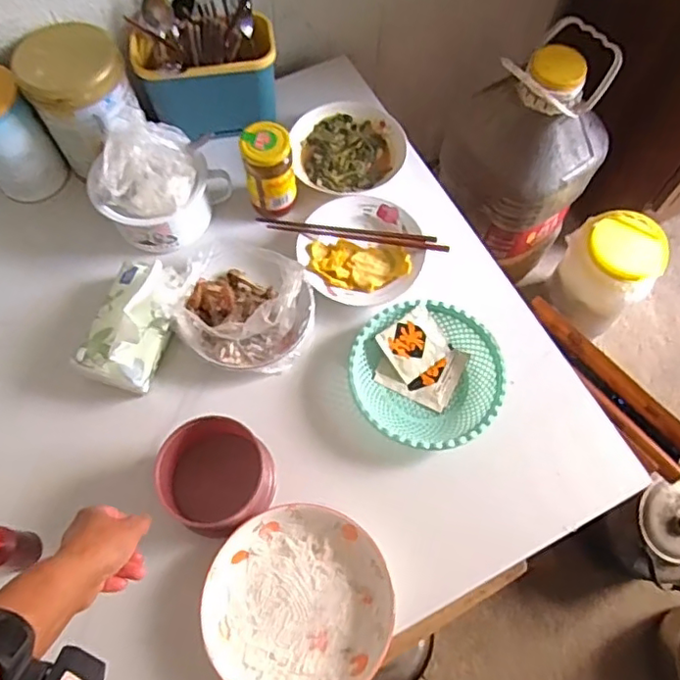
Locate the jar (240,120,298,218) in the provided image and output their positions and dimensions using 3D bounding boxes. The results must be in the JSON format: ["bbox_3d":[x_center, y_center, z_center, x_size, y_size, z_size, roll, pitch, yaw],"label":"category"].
[{"bbox_3d":[-0.094,-0.227,0.784,0.068,0.101,0.063,-9,68,-1],"label":"jar"}]

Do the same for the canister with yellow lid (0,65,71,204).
[{"bbox_3d":[-0.451,-0.274,0.798,0.099,0.170,0.083,-42,72,-13],"label":"canister with yellow lid"}]

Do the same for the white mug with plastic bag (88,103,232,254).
[{"bbox_3d":[-0.247,-0.212,0.781,0.135,0.130,0.154,36,74,16],"label":"white mug with plastic bag"}]

